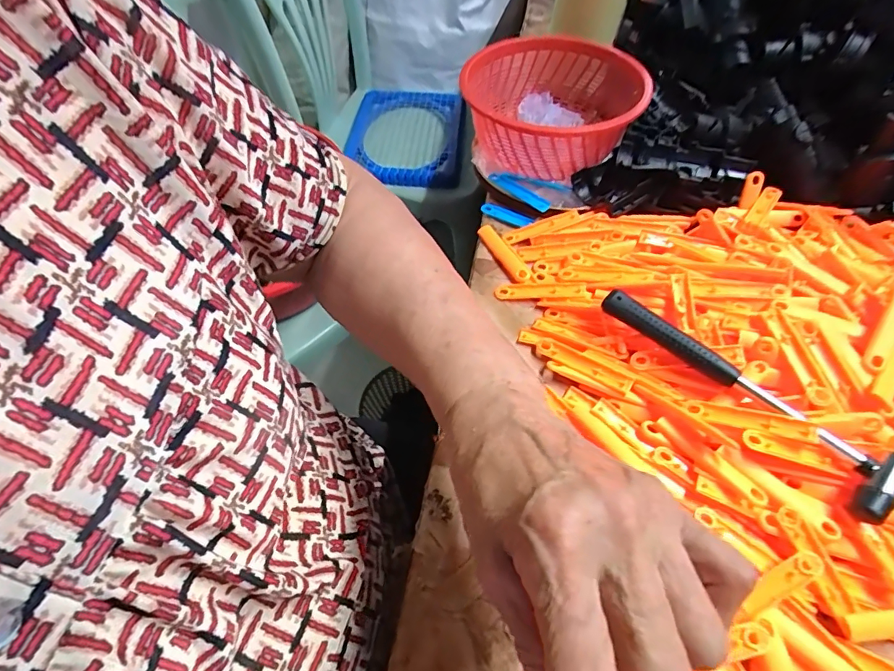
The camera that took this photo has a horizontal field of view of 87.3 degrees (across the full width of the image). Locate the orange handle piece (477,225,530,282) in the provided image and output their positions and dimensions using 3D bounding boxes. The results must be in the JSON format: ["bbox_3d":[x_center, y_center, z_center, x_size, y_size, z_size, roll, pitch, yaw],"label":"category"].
[{"bbox_3d":[0.053,-0.076,0.435,0.016,0.008,0.075,-21,55,-19],"label":"orange handle piece"}]

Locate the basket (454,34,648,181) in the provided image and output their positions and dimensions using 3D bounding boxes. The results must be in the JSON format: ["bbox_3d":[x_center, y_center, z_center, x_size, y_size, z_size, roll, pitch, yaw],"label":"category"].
[{"bbox_3d":[0.112,-0.242,0.493,0.178,0.072,0.205,33,60,20],"label":"basket"}]

